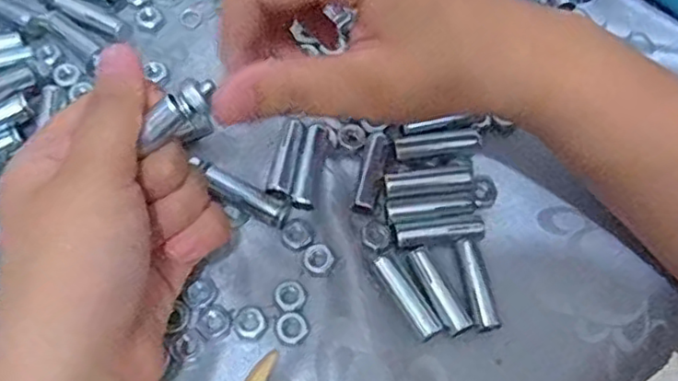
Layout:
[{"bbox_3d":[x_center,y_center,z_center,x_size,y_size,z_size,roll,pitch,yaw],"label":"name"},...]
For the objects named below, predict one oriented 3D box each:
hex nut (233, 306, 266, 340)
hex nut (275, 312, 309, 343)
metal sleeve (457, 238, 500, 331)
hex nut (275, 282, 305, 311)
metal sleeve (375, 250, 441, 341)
[{"bbox_3d":[-0.037,0.054,0.269,0.013,0.004,0.014,-15,64,-10],"label":"hex nut"},{"bbox_3d":[-0.019,0.056,0.267,0.012,0.004,0.012,-36,69,-19],"label":"hex nut"},{"bbox_3d":[0.059,0.039,0.275,0.009,0.007,0.039,-6,63,-6],"label":"metal sleeve"},{"bbox_3d":[-0.021,0.044,0.274,0.012,0.004,0.012,-34,69,-18],"label":"hex nut"},{"bbox_3d":[0.028,0.044,0.272,0.010,0.006,0.039,-29,67,-16],"label":"metal sleeve"}]

